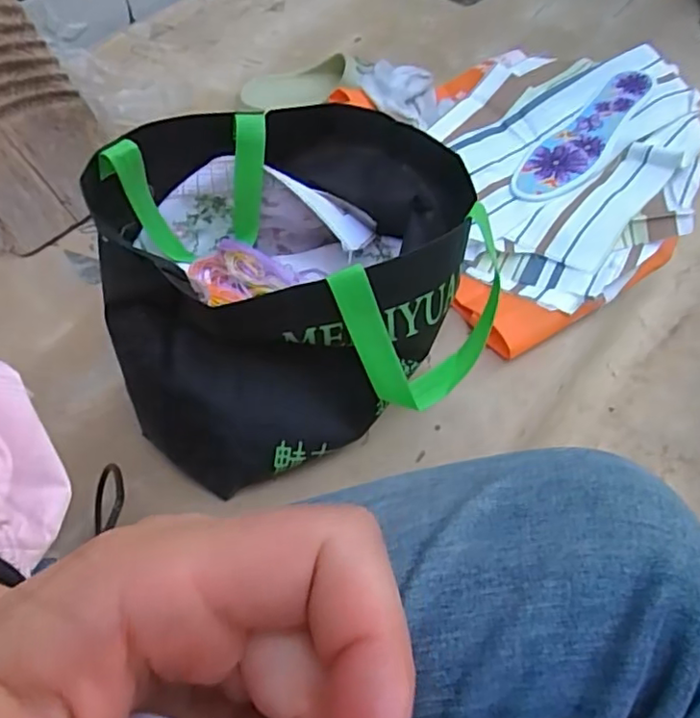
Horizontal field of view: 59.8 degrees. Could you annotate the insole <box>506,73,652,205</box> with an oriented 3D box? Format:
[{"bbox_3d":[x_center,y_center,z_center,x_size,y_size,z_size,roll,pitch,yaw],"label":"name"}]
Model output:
[{"bbox_3d":[0.275,-0.256,0.697,0.243,0.007,0.074,-41,55,-13],"label":"insole"}]

